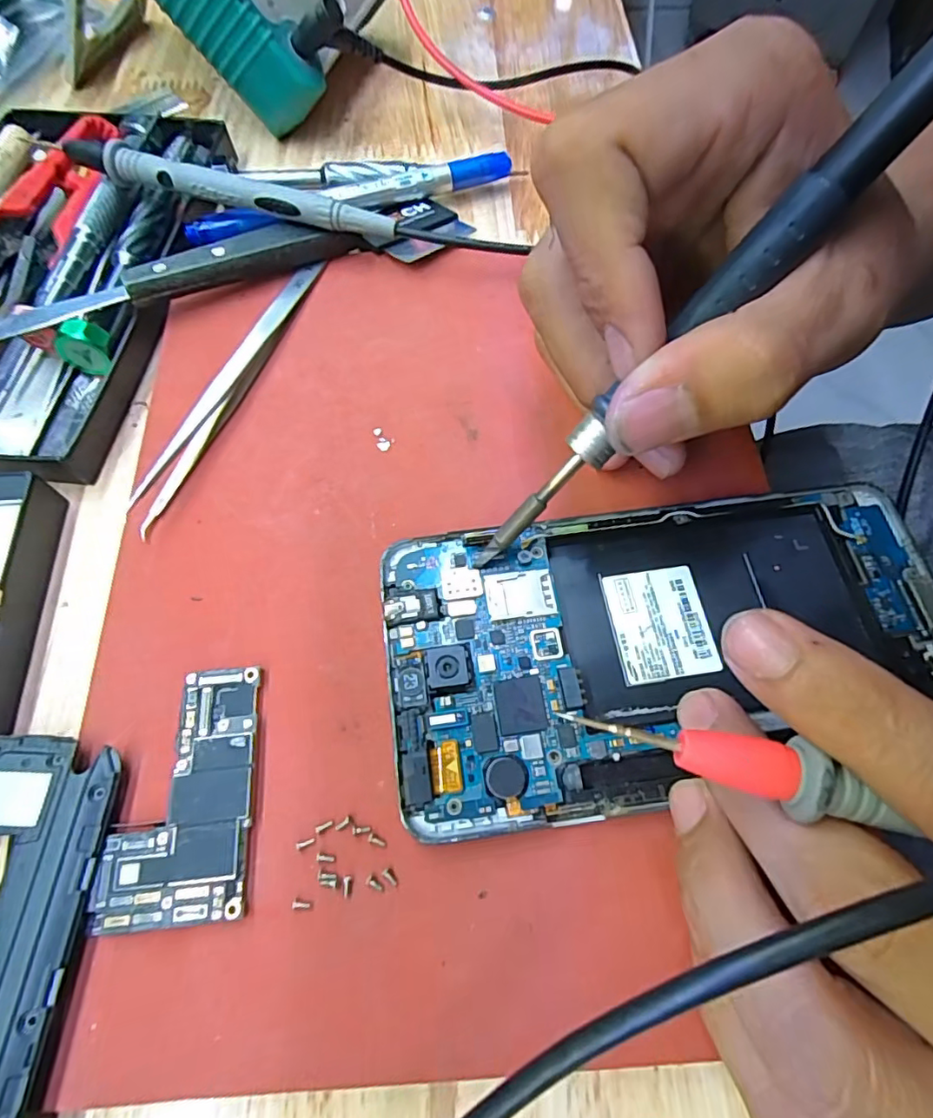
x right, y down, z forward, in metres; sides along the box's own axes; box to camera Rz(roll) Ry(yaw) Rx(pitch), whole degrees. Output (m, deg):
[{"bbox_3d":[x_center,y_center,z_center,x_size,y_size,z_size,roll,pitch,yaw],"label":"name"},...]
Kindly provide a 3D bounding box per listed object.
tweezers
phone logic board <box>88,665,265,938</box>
[{"bbox_3d":[-0.075,-0.060,0.185,0.011,0.006,0.117,19,67,8],"label":"tweezers"},{"bbox_3d":[-0.067,0.055,0.133,0.032,0.004,0.055,-3,66,-3],"label":"phone logic board"}]

